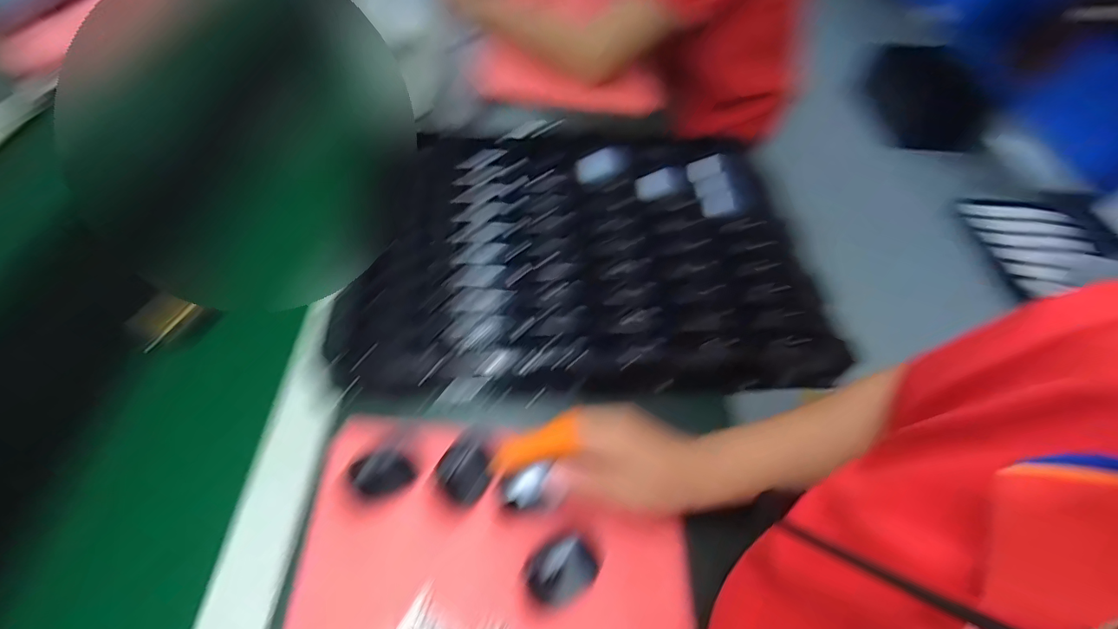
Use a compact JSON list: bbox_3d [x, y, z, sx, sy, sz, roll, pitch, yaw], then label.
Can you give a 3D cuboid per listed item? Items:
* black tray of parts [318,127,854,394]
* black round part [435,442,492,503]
[{"bbox_3d":[0.028,-0.082,0.517,0.446,0.041,0.340,0,56,-6],"label":"black tray of parts"},{"bbox_3d":[-0.068,0.114,0.354,0.040,0.012,0.037,2,56,-4],"label":"black round part"}]

